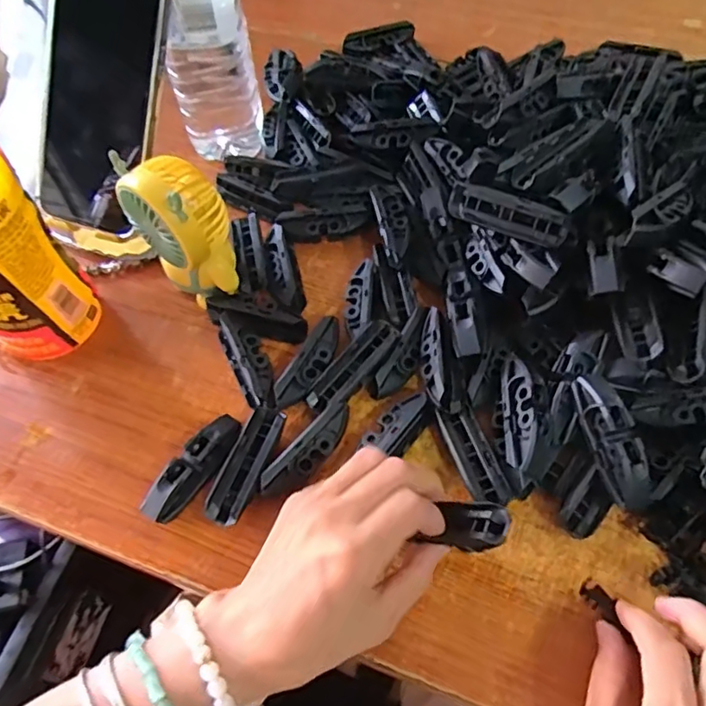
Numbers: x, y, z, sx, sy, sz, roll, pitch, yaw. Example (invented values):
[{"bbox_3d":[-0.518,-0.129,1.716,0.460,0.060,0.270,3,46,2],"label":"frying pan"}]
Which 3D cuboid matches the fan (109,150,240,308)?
[{"bbox_3d":[-0.109,-0.080,0.374,0.044,0.096,0.058,-41,65,-20],"label":"fan"}]

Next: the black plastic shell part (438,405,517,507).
[{"bbox_3d":[0.071,0.060,0.339,0.023,0.008,0.060,-19,60,-8],"label":"black plastic shell part"}]

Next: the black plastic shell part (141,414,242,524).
[{"bbox_3d":[-0.094,0.068,0.347,0.020,0.019,0.071,30,65,19],"label":"black plastic shell part"}]

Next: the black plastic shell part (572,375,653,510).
[{"bbox_3d":[0.140,0.047,0.316,0.021,0.017,0.072,-14,73,-6],"label":"black plastic shell part"}]

